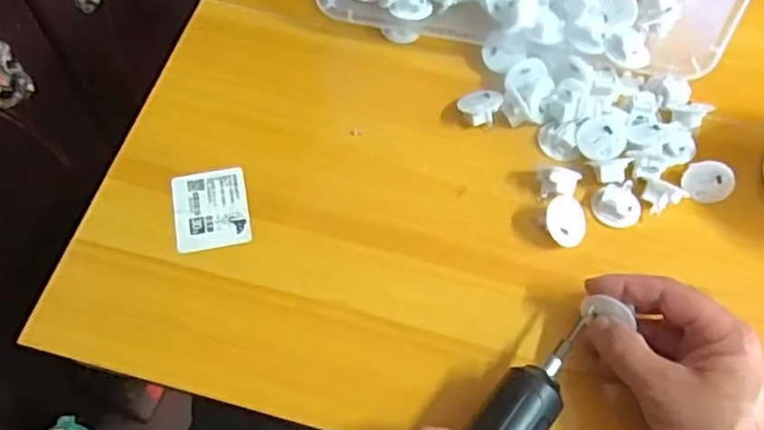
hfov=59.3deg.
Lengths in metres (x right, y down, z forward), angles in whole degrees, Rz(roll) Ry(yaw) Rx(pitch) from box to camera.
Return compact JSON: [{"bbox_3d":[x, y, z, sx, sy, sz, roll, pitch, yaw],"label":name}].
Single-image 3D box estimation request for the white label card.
[{"bbox_3d":[-0.118,-0.004,0.463,0.050,0.004,0.058,-8,67,-11],"label":"white label card"}]

